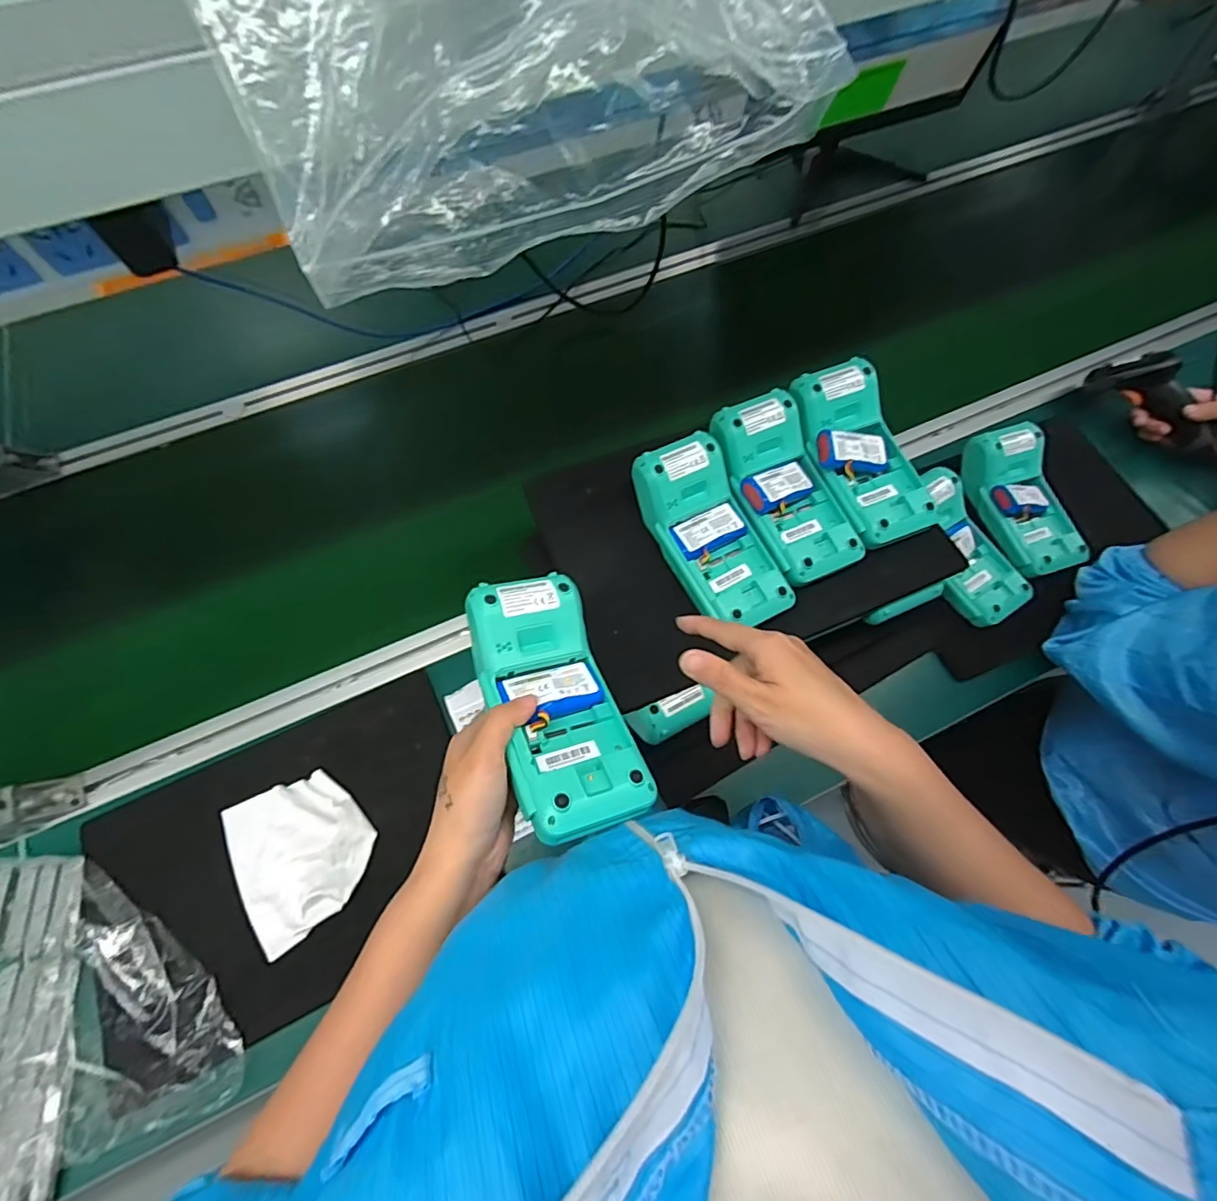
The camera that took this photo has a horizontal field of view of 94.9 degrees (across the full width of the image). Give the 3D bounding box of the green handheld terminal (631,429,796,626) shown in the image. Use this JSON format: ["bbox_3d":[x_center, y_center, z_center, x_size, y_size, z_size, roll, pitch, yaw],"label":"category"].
[{"bbox_3d":[0.090,-0.058,0.498,0.082,0.045,0.170,-30,86,-15],"label":"green handheld terminal"}]

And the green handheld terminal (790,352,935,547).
[{"bbox_3d":[0.236,-0.138,0.520,0.079,0.037,0.171,-21,83,-12],"label":"green handheld terminal"}]

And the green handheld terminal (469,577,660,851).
[{"bbox_3d":[-0.036,0.062,0.359,0.076,0.041,0.170,-19,61,-11],"label":"green handheld terminal"}]

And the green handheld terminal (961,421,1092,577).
[{"bbox_3d":[0.485,-0.117,0.655,0.083,0.054,0.176,-18,82,-11],"label":"green handheld terminal"}]

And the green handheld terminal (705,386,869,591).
[{"bbox_3d":[0.162,-0.103,0.513,0.081,0.041,0.171,-24,85,-13],"label":"green handheld terminal"}]

